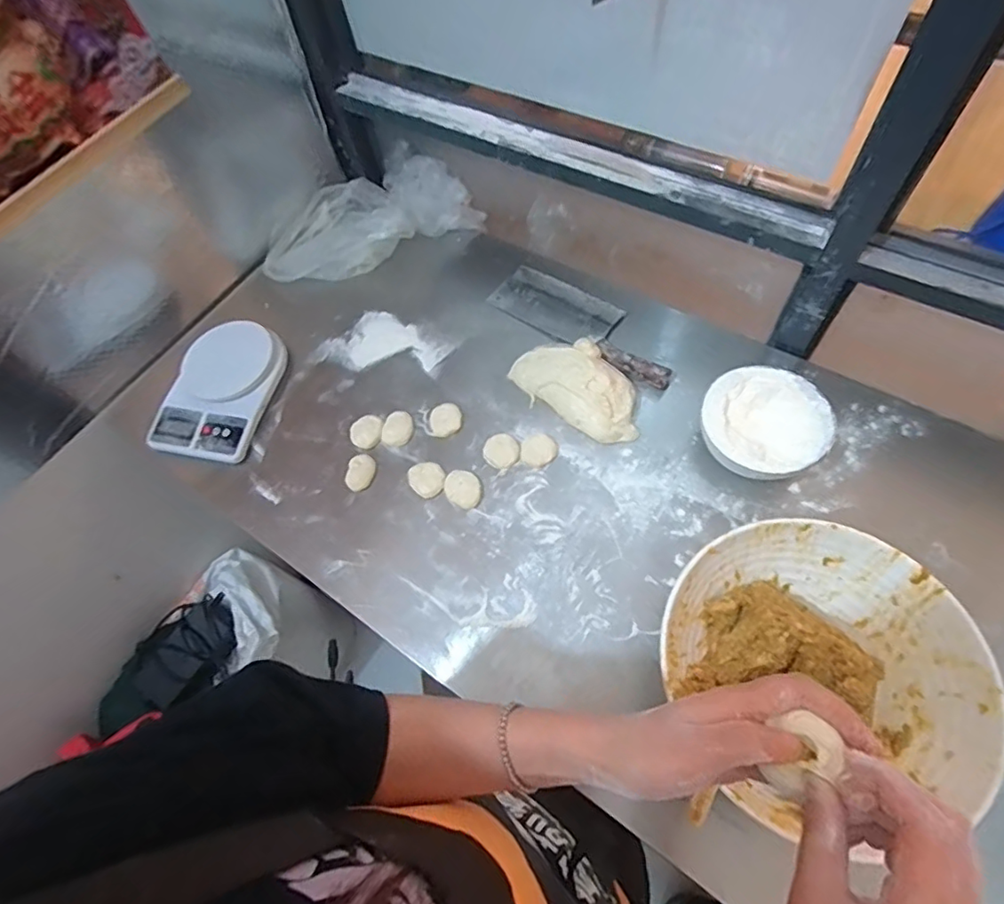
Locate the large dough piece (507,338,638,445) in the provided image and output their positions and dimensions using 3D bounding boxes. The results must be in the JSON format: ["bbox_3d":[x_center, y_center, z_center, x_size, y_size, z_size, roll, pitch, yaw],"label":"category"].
[{"bbox_3d":[0.102,-0.092,0.723,0.193,0.045,0.105,32,71,21],"label":"large dough piece"}]

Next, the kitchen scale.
[{"bbox_3d":[-0.406,-0.092,0.799,0.150,0.042,0.218,7,64,11],"label":"kitchen scale"}]

